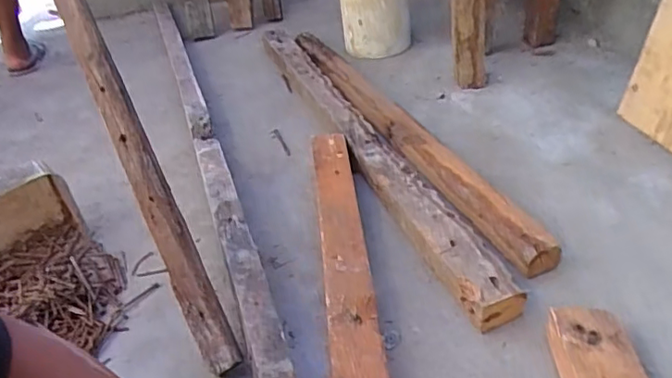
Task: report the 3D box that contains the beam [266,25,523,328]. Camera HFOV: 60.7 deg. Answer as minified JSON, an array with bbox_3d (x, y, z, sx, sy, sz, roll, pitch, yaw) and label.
[{"bbox_3d":[0.015,-0.124,1.082,0.076,0.051,1.064,-16,35,-12],"label":"beam"}]

